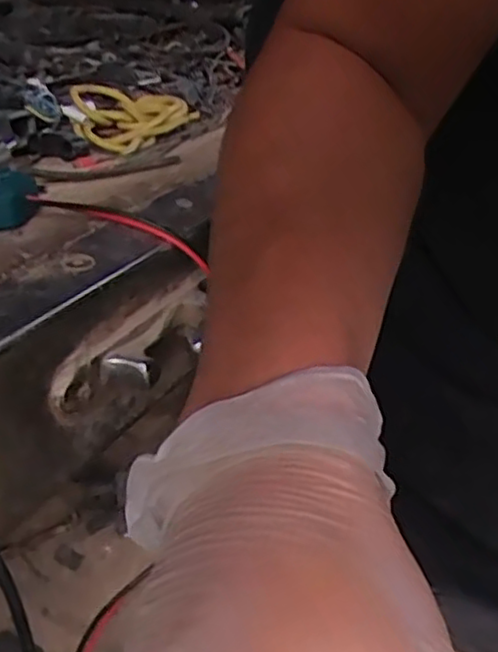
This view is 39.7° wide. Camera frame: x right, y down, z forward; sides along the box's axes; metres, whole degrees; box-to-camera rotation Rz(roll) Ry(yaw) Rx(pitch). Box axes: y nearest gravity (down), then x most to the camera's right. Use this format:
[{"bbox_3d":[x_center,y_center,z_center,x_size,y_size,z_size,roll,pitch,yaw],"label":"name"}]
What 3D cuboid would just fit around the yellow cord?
[{"bbox_3d":[-0.097,-0.183,0.594,0.102,0.034,0.128,-6,30,-8],"label":"yellow cord"}]

